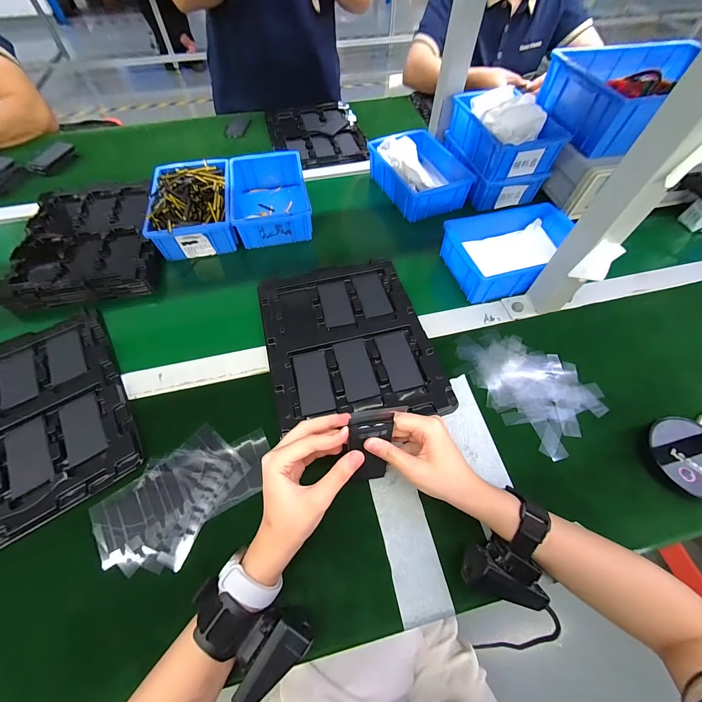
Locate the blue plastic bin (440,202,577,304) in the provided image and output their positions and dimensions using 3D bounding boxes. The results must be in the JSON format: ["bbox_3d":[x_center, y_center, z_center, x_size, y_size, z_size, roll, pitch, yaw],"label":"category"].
[{"bbox_3d":[0.261,-0.166,0.508,0.206,0.061,0.144,-14,61,-9],"label":"blue plastic bin"}]

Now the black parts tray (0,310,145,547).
[{"bbox_3d":[-0.406,0.084,0.387,0.219,0.014,0.274,-30,65,-17],"label":"black parts tray"}]

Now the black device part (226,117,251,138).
[{"bbox_3d":[-0.285,-0.563,0.776,0.047,0.011,0.085,5,60,2],"label":"black device part"}]

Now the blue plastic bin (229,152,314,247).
[{"bbox_3d":[-0.153,-0.291,0.583,0.131,0.057,0.205,-11,61,-7],"label":"blue plastic bin"}]

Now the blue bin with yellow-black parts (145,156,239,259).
[{"bbox_3d":[-0.281,-0.266,0.556,0.136,0.067,0.196,-10,61,-7],"label":"blue bin with yellow-black parts"}]

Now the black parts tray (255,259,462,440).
[{"bbox_3d":[-0.007,-0.022,0.446,0.222,0.018,0.274,-13,61,-8],"label":"black parts tray"}]

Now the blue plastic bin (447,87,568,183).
[{"bbox_3d":[0.288,-0.414,0.580,0.130,0.076,0.189,-12,61,-8],"label":"blue plastic bin"}]

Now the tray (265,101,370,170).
[{"bbox_3d":[-0.088,-0.540,0.762,0.217,0.014,0.288,-11,61,-7],"label":"tray"}]

